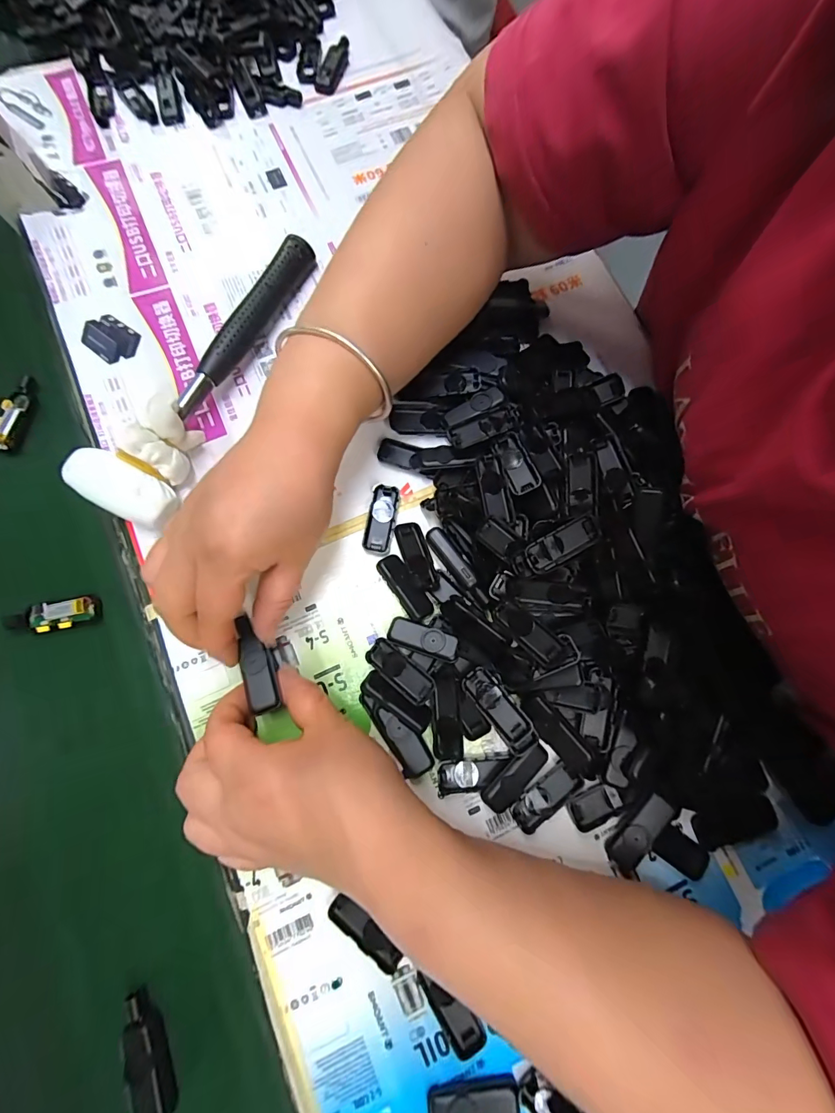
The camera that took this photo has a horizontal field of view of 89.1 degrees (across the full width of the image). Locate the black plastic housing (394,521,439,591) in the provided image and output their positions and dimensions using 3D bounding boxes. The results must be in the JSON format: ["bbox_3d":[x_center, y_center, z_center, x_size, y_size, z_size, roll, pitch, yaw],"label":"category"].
[{"bbox_3d":[-0.001,0.000,0.275,0.018,0.006,0.047,-17,78,-4],"label":"black plastic housing"}]

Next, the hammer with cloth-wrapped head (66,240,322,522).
[{"bbox_3d":[-0.140,-0.131,0.288,0.053,0.029,0.232,24,74,5],"label":"hammer with cloth-wrapped head"}]

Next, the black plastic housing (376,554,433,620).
[{"bbox_3d":[-0.008,0.019,0.270,0.017,0.008,0.045,-35,80,-7],"label":"black plastic housing"}]

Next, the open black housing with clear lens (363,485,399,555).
[{"bbox_3d":[-0.025,-0.025,0.283,0.018,0.006,0.046,9,78,2],"label":"open black housing with clear lens"}]

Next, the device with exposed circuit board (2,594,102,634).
[{"bbox_3d":[-0.239,0.039,0.276,0.057,0.010,0.019,-10,78,-2],"label":"device with exposed circuit board"}]

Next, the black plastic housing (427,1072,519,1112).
[{"bbox_3d":[0.028,0.277,0.214,0.045,0.007,0.020,-6,77,-1],"label":"black plastic housing"}]

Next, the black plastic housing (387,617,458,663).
[{"bbox_3d":[0.003,0.050,0.259,0.043,0.008,0.018,19,78,4],"label":"black plastic housing"}]

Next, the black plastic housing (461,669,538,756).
[{"bbox_3d":[0.047,0.090,0.247,0.019,0.009,0.052,-38,80,-8],"label":"black plastic housing"}]

